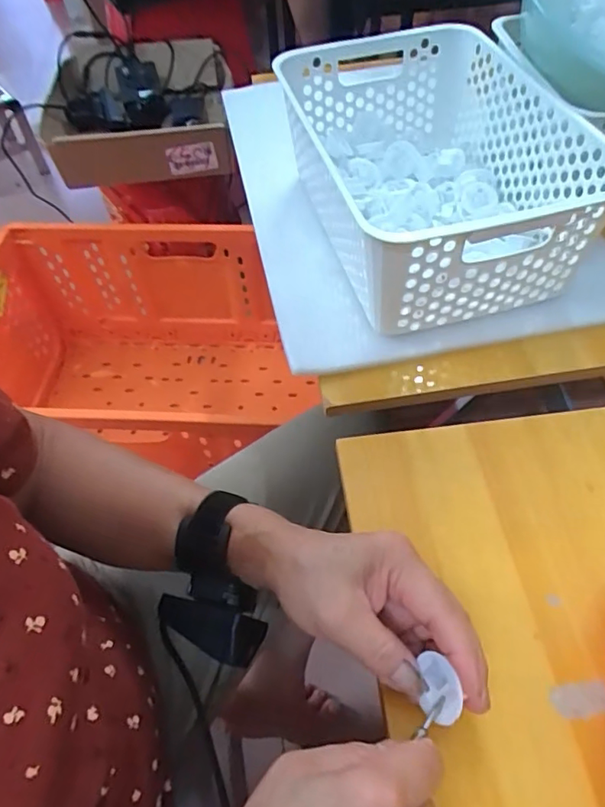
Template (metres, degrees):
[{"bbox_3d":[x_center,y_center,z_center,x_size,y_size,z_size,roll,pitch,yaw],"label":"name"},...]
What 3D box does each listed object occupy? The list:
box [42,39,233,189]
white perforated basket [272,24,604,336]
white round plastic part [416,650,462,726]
[{"bbox_3d":[-0.269,-0.489,0.909,0.284,0.090,0.293,-6,53,-2],"label":"box"},{"bbox_3d":[0.114,-0.206,0.500,0.211,0.127,0.312,-11,54,-5],"label":"white perforated basket"},{"bbox_3d":[0.070,0.144,0.273,0.008,0.021,0.028,10,78,-38],"label":"white round plastic part"}]

